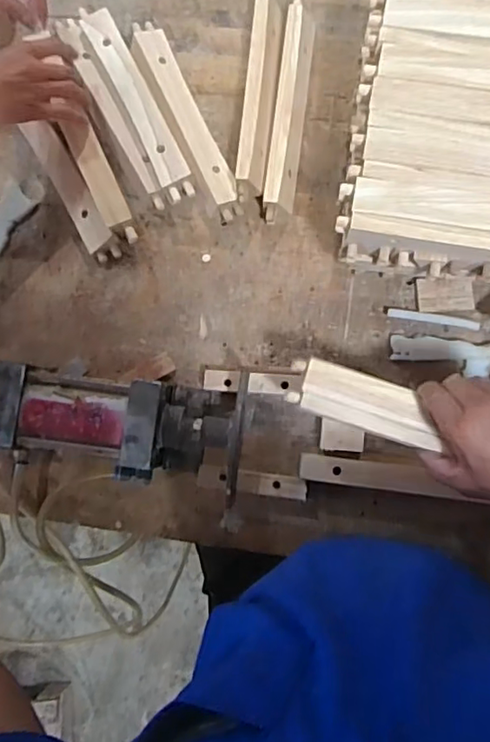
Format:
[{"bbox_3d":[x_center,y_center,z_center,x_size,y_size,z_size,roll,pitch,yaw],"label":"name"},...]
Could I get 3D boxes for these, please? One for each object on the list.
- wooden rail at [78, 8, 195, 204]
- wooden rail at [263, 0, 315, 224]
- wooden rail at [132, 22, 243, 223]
[{"bbox_3d":[-0.129,-0.327,0.714,0.039,0.040,0.265,-26,84,1],"label":"wooden rail"},{"bbox_3d":[0.055,-0.310,0.707,0.035,0.040,0.259,7,85,5],"label":"wooden rail"},{"bbox_3d":[-0.071,-0.312,0.715,0.044,0.032,0.272,-26,83,2],"label":"wooden rail"}]

